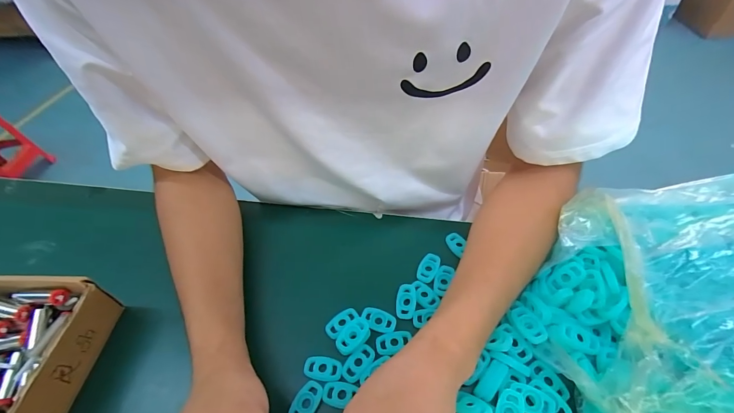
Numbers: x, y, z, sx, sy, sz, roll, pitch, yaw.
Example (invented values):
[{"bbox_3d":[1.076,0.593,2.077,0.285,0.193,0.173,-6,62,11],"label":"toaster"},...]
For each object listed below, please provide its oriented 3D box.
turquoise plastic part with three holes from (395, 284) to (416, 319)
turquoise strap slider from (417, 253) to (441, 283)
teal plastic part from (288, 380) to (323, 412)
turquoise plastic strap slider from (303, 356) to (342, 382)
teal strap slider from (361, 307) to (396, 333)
[{"bbox_3d":[0.037,0.088,0.310,0.017,0.005,0.032,3,49,9],"label":"turquoise plastic part with three holes"},{"bbox_3d":[0.062,0.062,0.333,0.018,0.004,0.032,17,52,20],"label":"turquoise strap slider"},{"bbox_3d":[-0.049,0.157,0.262,0.019,0.004,0.032,17,52,19],"label":"teal plastic part"},{"bbox_3d":[-0.037,0.137,0.278,0.032,0.004,0.019,4,49,9],"label":"turquoise plastic strap slider"},{"bbox_3d":[0.010,0.103,0.301,0.031,0.004,0.018,16,52,19],"label":"teal strap slider"}]

